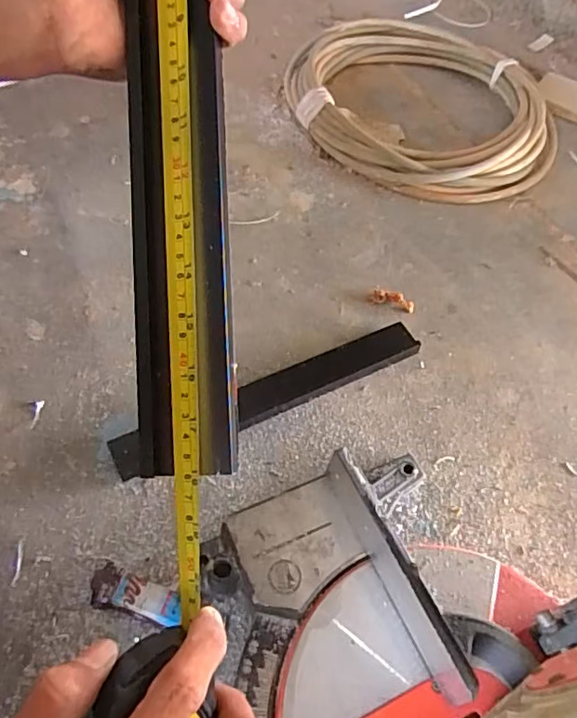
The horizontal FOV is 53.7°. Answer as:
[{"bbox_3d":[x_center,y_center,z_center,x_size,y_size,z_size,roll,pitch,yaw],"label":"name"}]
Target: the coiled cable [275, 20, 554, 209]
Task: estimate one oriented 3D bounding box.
[{"bbox_3d":[0.228,-0.450,0.989,0.420,0.051,0.490,-34,65,-23],"label":"coiled cable"}]

